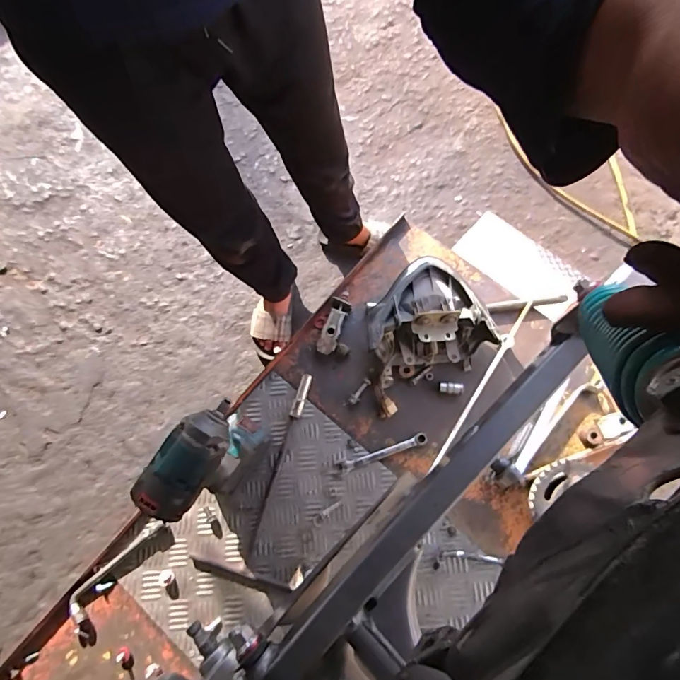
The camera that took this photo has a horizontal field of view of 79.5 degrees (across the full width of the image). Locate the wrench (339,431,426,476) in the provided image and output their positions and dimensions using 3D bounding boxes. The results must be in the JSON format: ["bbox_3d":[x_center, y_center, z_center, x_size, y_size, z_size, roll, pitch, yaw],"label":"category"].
[{"bbox_3d":[0.072,0.188,0.679,0.151,0.011,0.020,-20,75,-5],"label":"wrench"}]

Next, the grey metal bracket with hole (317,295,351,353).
[{"bbox_3d":[-0.012,-0.024,0.732,0.035,0.020,0.101,18,75,6],"label":"grey metal bracket with hole"}]

